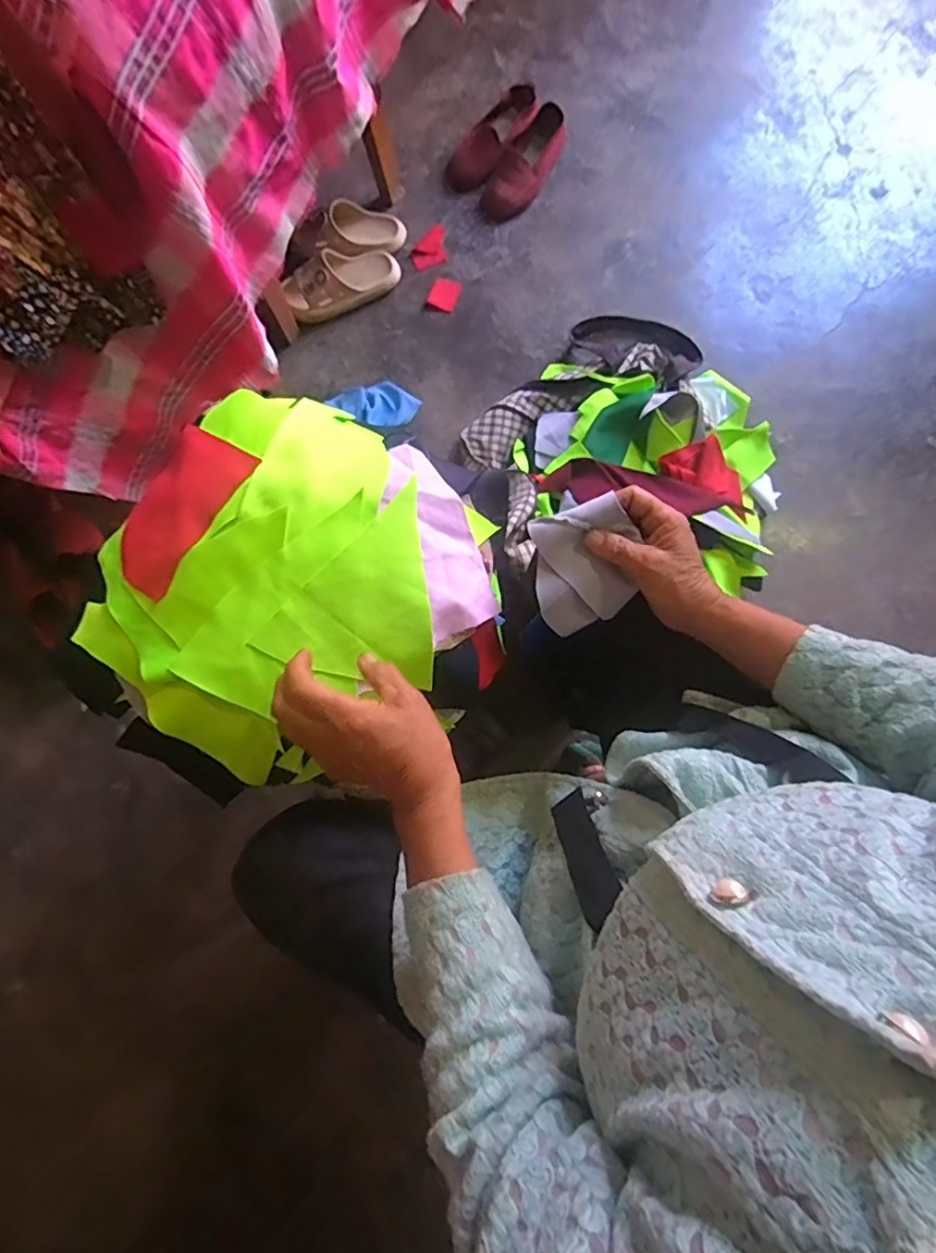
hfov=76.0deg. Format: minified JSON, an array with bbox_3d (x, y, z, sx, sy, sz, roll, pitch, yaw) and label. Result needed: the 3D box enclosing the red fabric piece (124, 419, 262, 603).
[{"bbox_3d":[-0.245,-0.099,0.503,0.088,0.006,0.140,30,83,24],"label":"red fabric piece"}]

